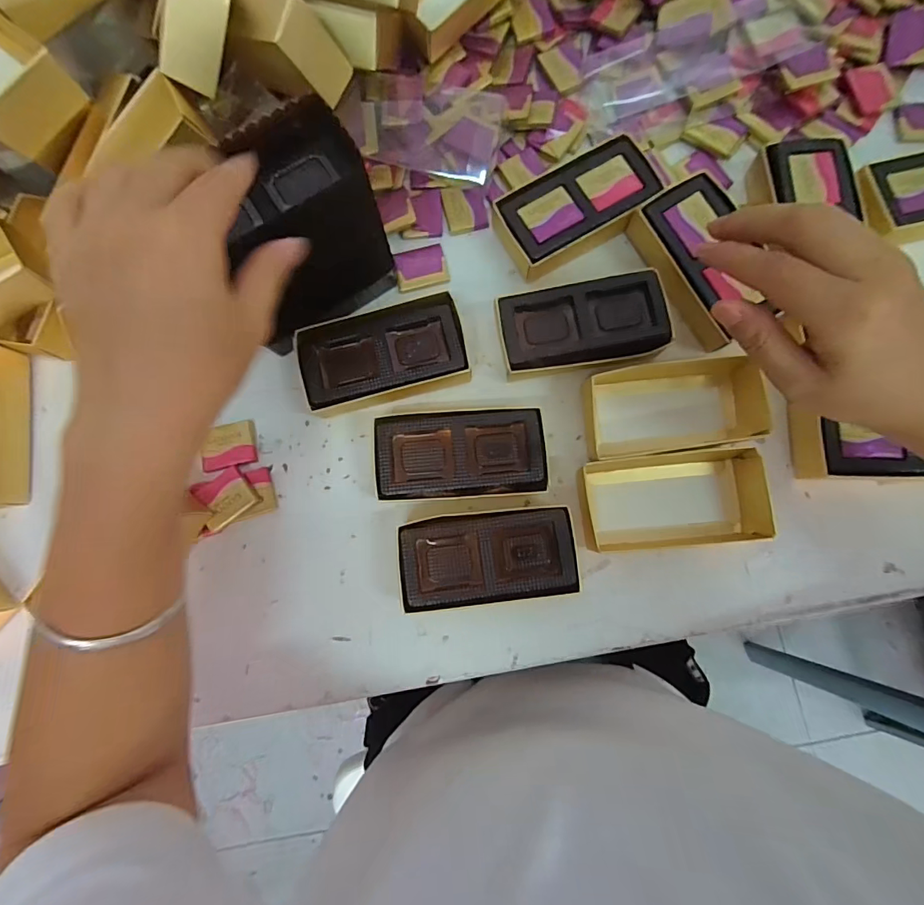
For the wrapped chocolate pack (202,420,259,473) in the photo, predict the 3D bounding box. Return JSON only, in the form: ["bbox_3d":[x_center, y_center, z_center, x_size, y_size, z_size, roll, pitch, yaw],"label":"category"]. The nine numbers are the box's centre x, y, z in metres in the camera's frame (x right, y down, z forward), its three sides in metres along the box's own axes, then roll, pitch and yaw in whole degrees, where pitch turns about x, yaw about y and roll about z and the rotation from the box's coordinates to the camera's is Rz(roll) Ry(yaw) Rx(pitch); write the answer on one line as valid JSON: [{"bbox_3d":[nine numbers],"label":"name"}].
[{"bbox_3d":[-0.172,-0.005,0.334,0.040,0.007,0.032,-13,84,-1],"label":"wrapped chocolate pack"}]

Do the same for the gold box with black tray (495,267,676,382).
[{"bbox_3d":[0.084,-0.089,0.321,0.114,0.030,0.059,-11,81,0],"label":"gold box with black tray"}]

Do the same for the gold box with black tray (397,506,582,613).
[{"bbox_3d":[0.017,0.070,0.307,0.112,0.030,0.059,-5,81,1],"label":"gold box with black tray"}]

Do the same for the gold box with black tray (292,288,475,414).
[{"bbox_3d":[-0.055,-0.069,0.330,0.115,0.030,0.063,-15,81,0],"label":"gold box with black tray"}]

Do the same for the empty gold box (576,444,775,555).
[{"bbox_3d":[0.147,0.032,0.313,0.115,0.032,0.065,-5,81,1],"label":"empty gold box"}]

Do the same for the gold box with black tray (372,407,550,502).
[{"bbox_3d":[-0.001,0.002,0.317,0.113,0.032,0.059,-4,81,1],"label":"gold box with black tray"}]

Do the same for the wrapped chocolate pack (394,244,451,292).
[{"bbox_3d":[-0.032,-0.145,0.354,0.039,0.006,0.033,-12,84,-1],"label":"wrapped chocolate pack"}]

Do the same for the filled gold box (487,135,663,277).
[{"bbox_3d":[0.085,-0.184,0.339,0.116,0.025,0.061,-29,85,-2],"label":"filled gold box"}]

